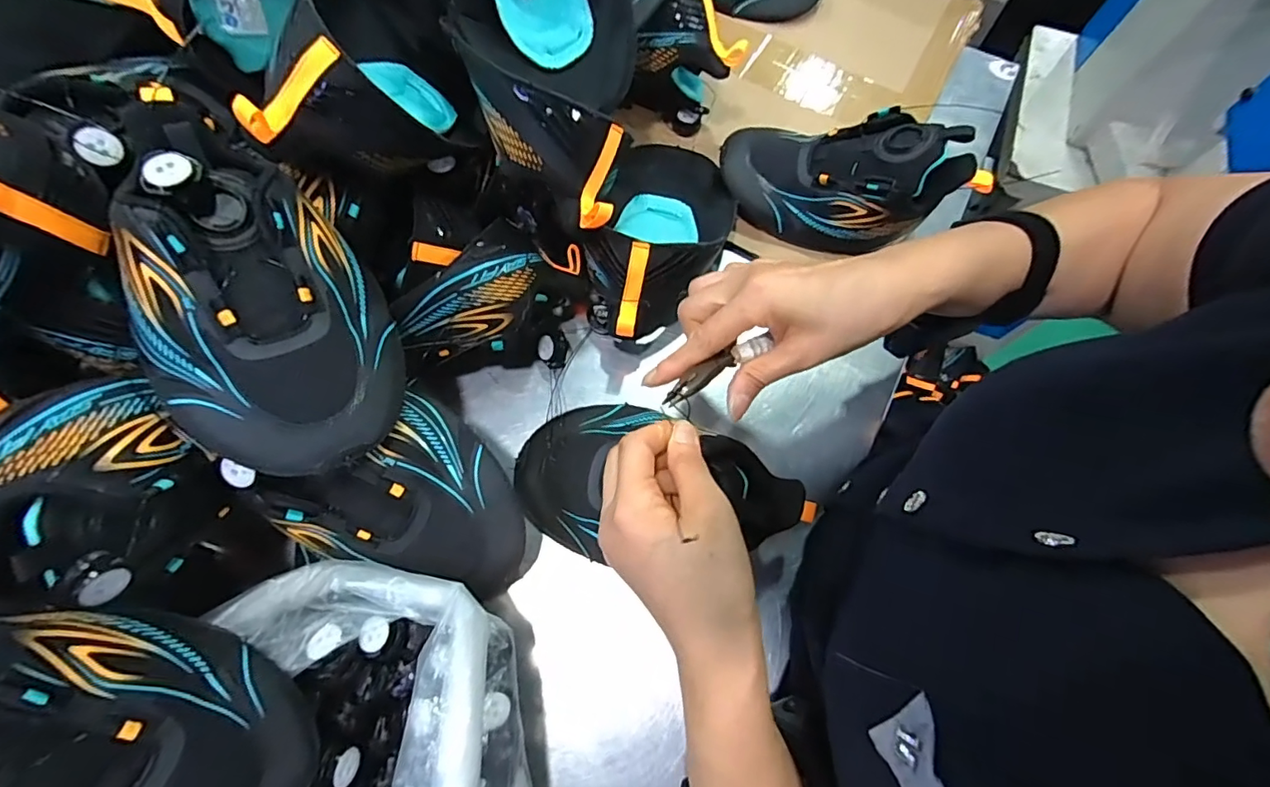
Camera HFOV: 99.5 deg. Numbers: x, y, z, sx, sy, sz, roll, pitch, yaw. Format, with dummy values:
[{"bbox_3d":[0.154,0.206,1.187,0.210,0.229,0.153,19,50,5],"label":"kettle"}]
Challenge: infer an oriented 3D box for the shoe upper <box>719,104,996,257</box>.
[{"bbox_3d":[0.174,-0.187,0.453,0.200,0.088,0.099,23,71,6],"label":"shoe upper"}]

